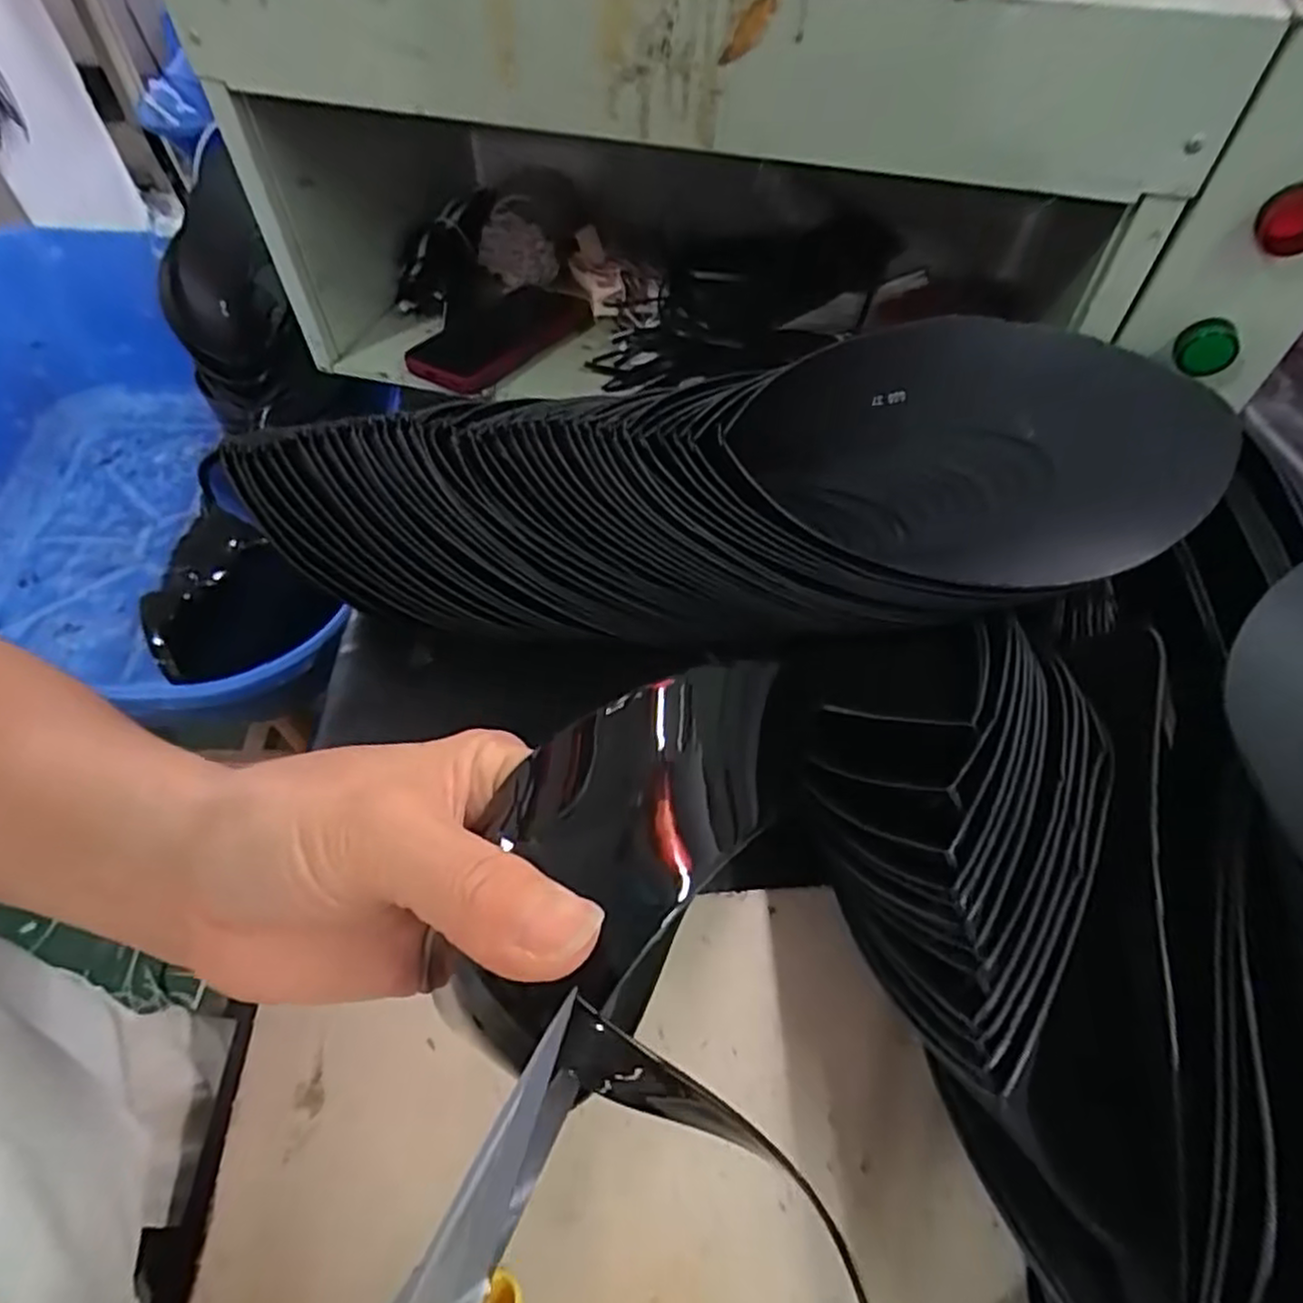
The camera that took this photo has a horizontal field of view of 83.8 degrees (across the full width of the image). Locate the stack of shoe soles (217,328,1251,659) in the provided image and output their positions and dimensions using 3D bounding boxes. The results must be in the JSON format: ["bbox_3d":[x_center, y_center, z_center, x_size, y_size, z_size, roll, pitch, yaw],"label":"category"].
[{"bbox_3d":[0.007,-0.082,0.384,0.507,0.114,0.142,2,53,2],"label":"stack of shoe soles"}]

